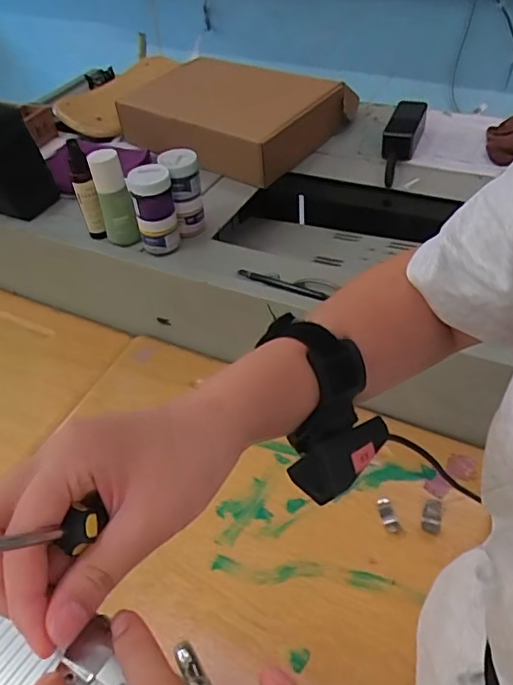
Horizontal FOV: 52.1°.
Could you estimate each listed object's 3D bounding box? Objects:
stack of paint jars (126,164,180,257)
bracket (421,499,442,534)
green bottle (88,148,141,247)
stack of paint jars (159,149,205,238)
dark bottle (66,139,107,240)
[{"bbox_3d":[-0.144,-0.188,0.749,0.056,0.115,0.049,-13,46,-6],"label":"stack of paint jars"},{"bbox_3d":[0.205,0.201,0.611,0.021,0.004,0.040,9,48,15],"label":"bracket"},{"bbox_3d":[-0.206,-0.207,0.756,0.048,0.133,0.043,-19,47,-11],"label":"green bottle"},{"bbox_3d":[-0.104,-0.219,0.776,0.048,0.123,0.043,-19,47,-11],"label":"stack of paint jars"},{"bbox_3d":[-0.249,-0.218,0.768,0.028,0.144,0.032,-22,48,-15],"label":"dark bottle"}]

